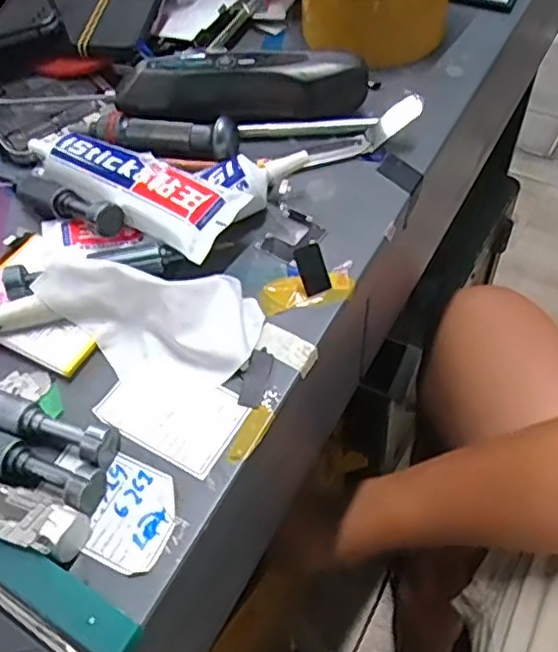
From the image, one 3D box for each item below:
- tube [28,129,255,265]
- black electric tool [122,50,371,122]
[{"bbox_3d":[-0.078,-0.072,0.333,0.124,0.027,0.042,26,59,21],"label":"tube"},{"bbox_3d":[-0.020,-0.136,0.371,0.140,0.034,0.034,-5,53,0],"label":"black electric tool"}]

